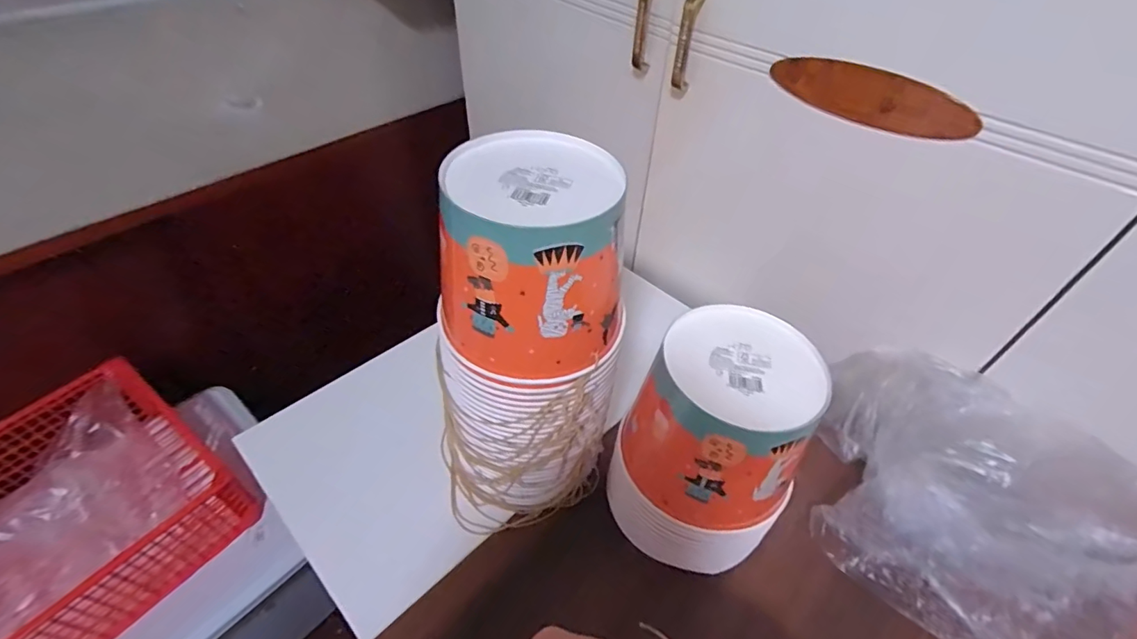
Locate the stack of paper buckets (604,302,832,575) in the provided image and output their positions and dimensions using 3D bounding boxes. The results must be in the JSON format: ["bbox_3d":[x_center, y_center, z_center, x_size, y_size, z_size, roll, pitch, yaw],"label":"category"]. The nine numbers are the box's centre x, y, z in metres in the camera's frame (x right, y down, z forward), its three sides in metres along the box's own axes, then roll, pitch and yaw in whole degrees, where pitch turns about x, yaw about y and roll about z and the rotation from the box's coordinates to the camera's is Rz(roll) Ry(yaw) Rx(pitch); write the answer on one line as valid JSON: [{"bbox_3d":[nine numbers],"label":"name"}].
[{"bbox_3d":[0.135,0.119,0.477,0.141,0.218,0.155,27,52,21],"label":"stack of paper buckets"}]

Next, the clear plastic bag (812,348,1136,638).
[{"bbox_3d":[0.392,0.167,0.503,0.284,0.131,0.240,29,52,22],"label":"clear plastic bag"}]

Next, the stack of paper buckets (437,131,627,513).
[{"bbox_3d":[-0.035,0.029,0.458,0.145,0.324,0.152,22,50,17],"label":"stack of paper buckets"}]

